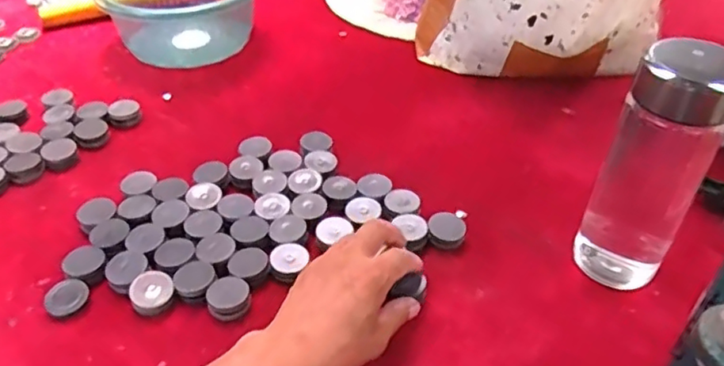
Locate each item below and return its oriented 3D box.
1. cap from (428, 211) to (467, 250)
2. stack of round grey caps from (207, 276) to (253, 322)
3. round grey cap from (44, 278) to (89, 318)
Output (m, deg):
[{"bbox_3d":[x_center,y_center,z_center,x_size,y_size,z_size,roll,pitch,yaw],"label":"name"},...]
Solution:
[{"bbox_3d":[0.077,0.043,0.539,0.032,0.018,0.030,1,40,-1],"label":"cap"},{"bbox_3d":[-0.108,0.094,0.483,0.034,0.012,0.034,-19,44,-24],"label":"stack of round grey caps"},{"bbox_3d":[-0.241,0.093,0.483,0.028,0.015,0.032,31,47,29],"label":"round grey cap"}]

